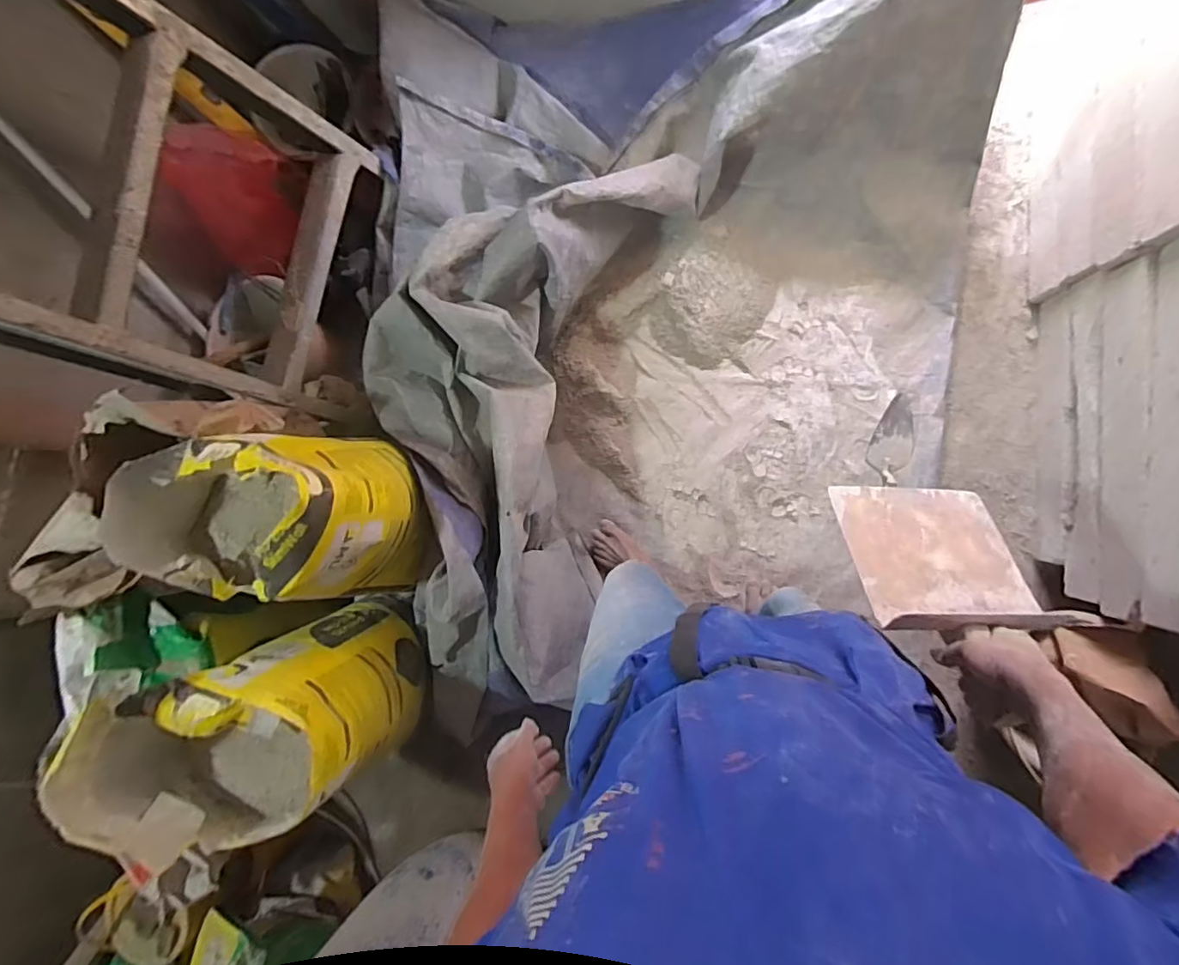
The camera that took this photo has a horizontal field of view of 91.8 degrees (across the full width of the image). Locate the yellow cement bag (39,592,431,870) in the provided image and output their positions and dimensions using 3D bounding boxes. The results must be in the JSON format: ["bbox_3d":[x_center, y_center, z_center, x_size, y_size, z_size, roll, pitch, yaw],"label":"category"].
[{"bbox_3d":[-0.556,0.433,1.029,0.376,0.511,0.292,-30,84,7],"label":"yellow cement bag"}]

